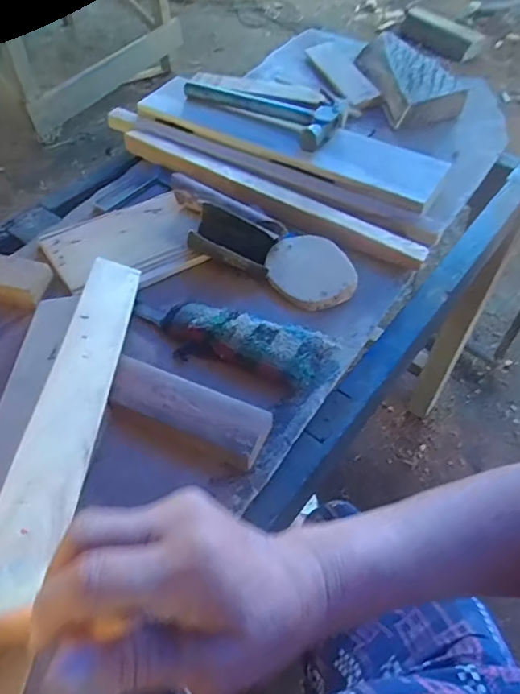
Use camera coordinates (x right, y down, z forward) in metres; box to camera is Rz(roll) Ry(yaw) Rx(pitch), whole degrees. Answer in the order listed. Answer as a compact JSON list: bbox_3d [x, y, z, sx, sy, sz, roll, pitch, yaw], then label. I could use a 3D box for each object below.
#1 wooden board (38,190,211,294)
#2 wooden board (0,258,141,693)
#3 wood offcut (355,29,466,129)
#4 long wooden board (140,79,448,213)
[{"bbox_3d":[-0.153,-0.124,0.600,0.184,0.023,0.128,-18,54,-14],"label":"wooden board"},{"bbox_3d":[-0.148,0.073,0.395,0.060,0.023,0.430,24,38,-21],"label":"wooden board"},{"bbox_3d":[0.242,-0.455,0.852,0.119,0.048,0.255,-8,52,-7],"label":"wood offcut"},{"bbox_3d":[0.034,-0.291,0.709,0.436,0.034,0.098,25,56,18],"label":"long wooden board"}]

